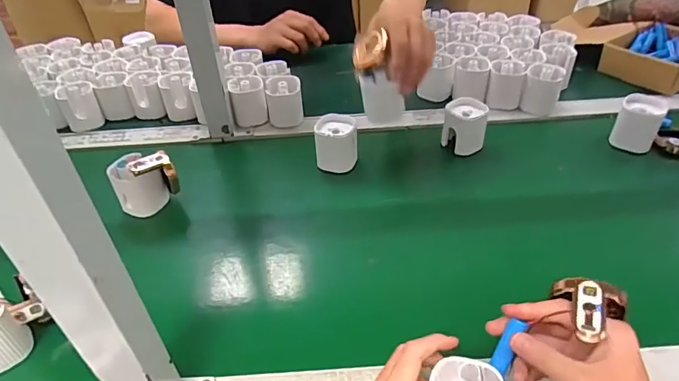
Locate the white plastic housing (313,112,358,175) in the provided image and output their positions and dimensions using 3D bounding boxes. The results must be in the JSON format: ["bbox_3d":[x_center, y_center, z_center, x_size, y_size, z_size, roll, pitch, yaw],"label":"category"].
[{"bbox_3d":[-0.009,-0.067,0.670,0.068,0.070,0.043,-2,41,2],"label":"white plastic housing"}]

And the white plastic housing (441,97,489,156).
[{"bbox_3d":[0.185,-0.093,0.693,0.059,0.064,0.063,11,40,16],"label":"white plastic housing"}]

